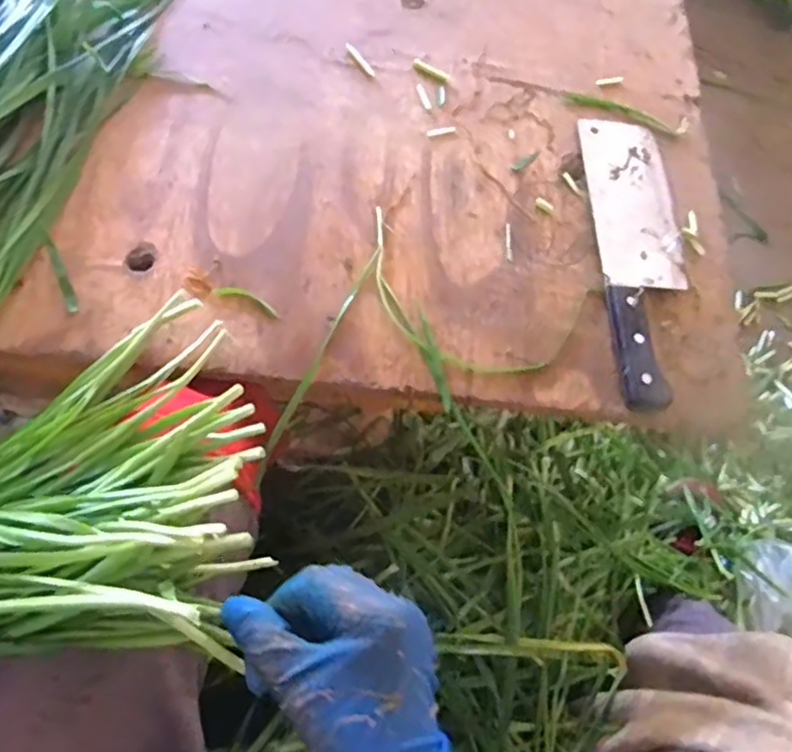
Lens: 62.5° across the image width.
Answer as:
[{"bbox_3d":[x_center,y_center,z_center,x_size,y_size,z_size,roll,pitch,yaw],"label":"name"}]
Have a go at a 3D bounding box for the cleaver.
[{"bbox_3d":[0.191,-0.100,0.505,0.066,0.017,0.269,3,65,-4],"label":"cleaver"}]

